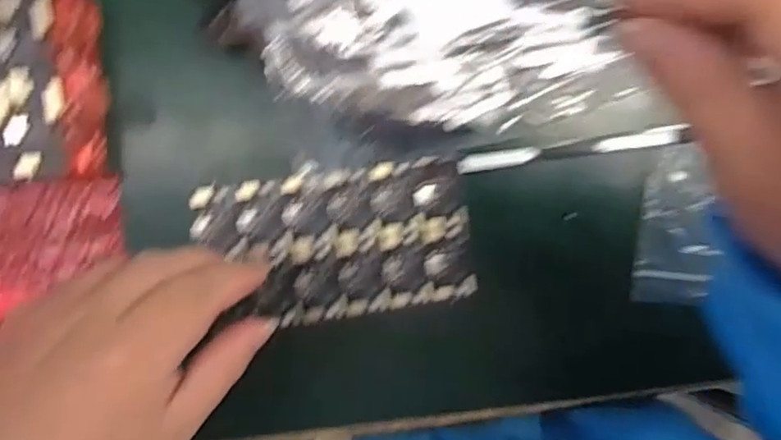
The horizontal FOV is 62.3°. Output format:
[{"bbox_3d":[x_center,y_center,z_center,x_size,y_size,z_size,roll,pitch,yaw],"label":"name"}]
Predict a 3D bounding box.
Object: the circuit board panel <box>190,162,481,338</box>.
[{"bbox_3d":[-0.026,0.012,0.328,0.133,0.004,0.074,-8,96,-5],"label":"circuit board panel"}]

